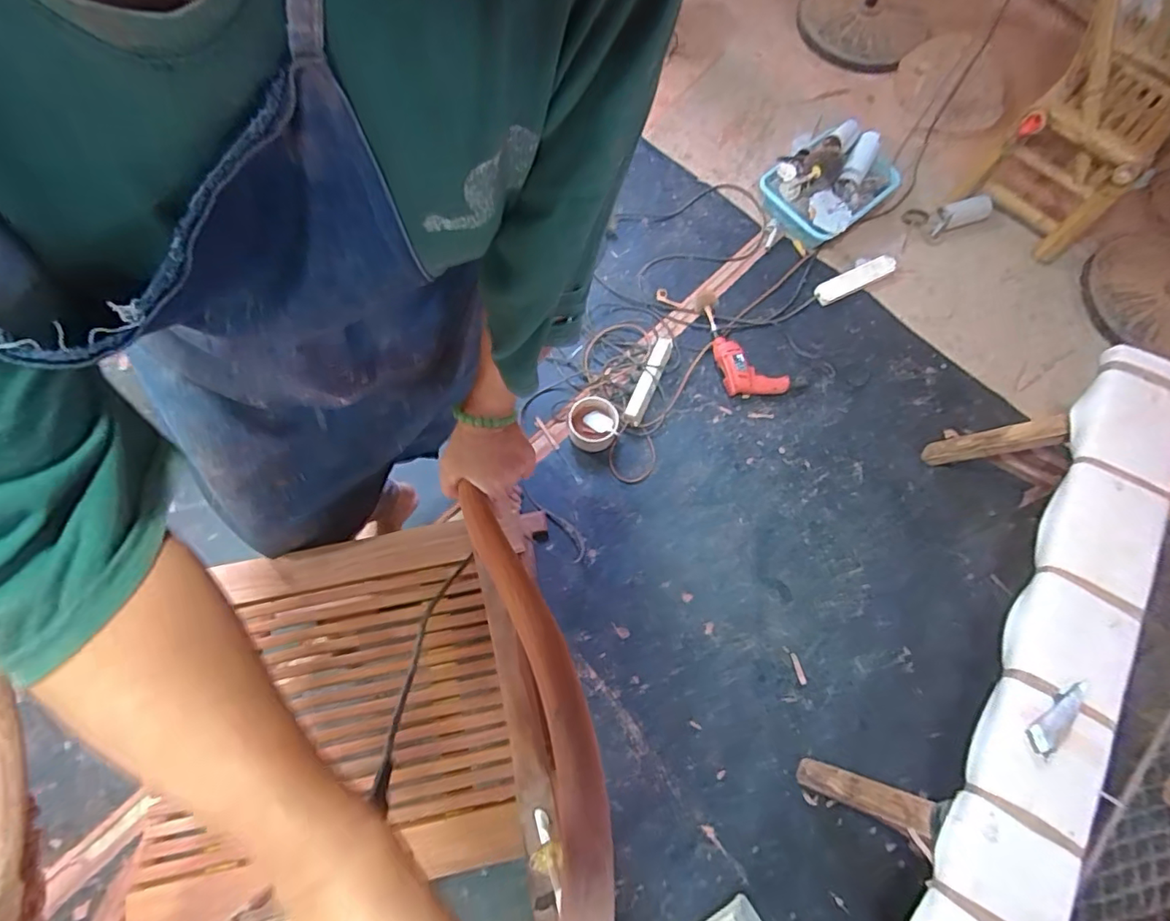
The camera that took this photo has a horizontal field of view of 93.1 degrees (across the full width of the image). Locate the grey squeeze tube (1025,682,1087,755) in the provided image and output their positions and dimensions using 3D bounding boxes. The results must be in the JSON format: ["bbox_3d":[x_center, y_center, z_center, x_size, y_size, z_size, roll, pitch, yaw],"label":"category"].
[{"bbox_3d":[0.681,0.365,0.797,0.040,0.017,0.127,43,78,6],"label":"grey squeeze tube"}]

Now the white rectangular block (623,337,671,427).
[{"bbox_3d":[0.166,-0.212,1.433,0.043,0.027,0.269,23,73,7],"label":"white rectangular block"}]

